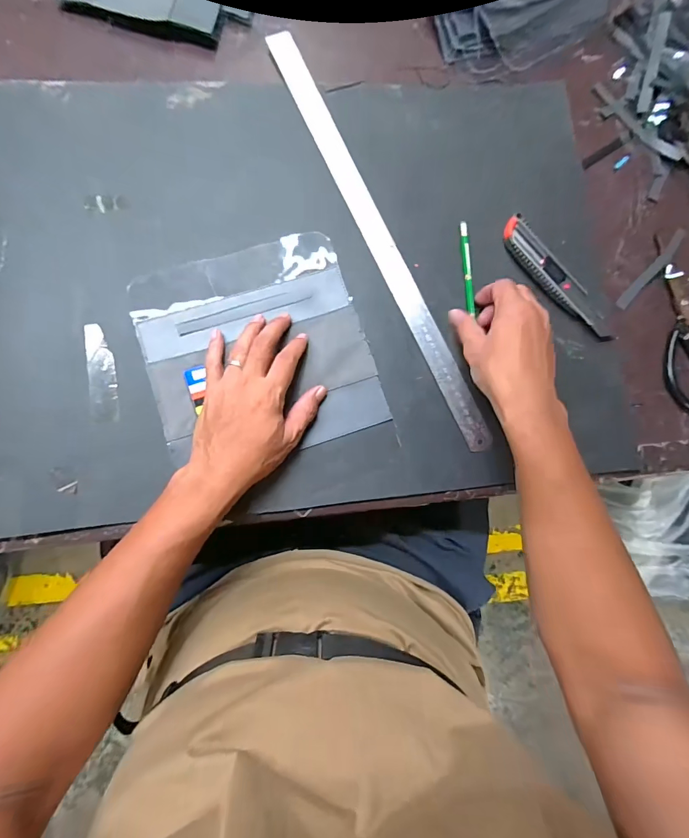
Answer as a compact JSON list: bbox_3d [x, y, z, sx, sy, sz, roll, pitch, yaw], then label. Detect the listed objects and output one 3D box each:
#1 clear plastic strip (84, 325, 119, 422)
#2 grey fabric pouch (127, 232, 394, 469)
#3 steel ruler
[{"bbox_3d":[-0.239,-0.046,0.389,0.025,0.004,0.099,-8,83,-6],"label":"clear plastic strip"},{"bbox_3d":[-0.090,-0.072,0.407,0.216,0.011,0.221,-18,85,-7],"label":"grey fabric pouch"},{"bbox_3d":[0.035,-0.208,0.438,0.030,0.007,0.522,-24,84,-7],"label":"steel ruler"}]

